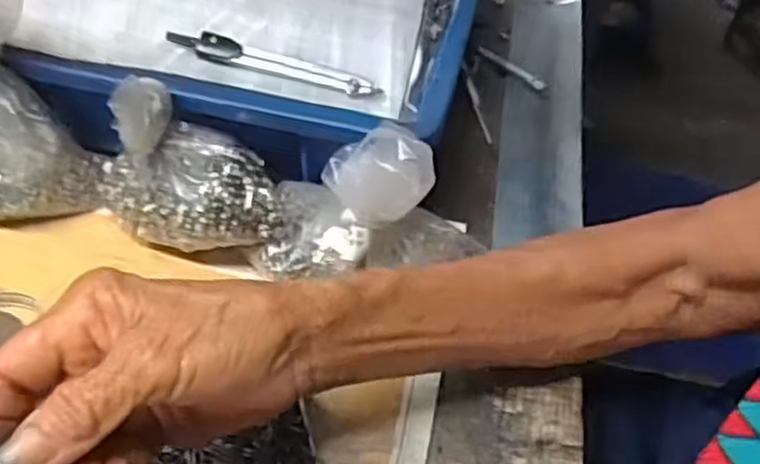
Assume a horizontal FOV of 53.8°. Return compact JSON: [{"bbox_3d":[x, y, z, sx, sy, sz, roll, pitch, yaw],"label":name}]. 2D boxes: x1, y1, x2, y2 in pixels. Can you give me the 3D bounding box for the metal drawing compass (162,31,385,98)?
[{"bbox_3d":[-0.056,-0.089,0.393,0.114,0.010,0.013,15,51,8],"label":"metal drawing compass"}]

